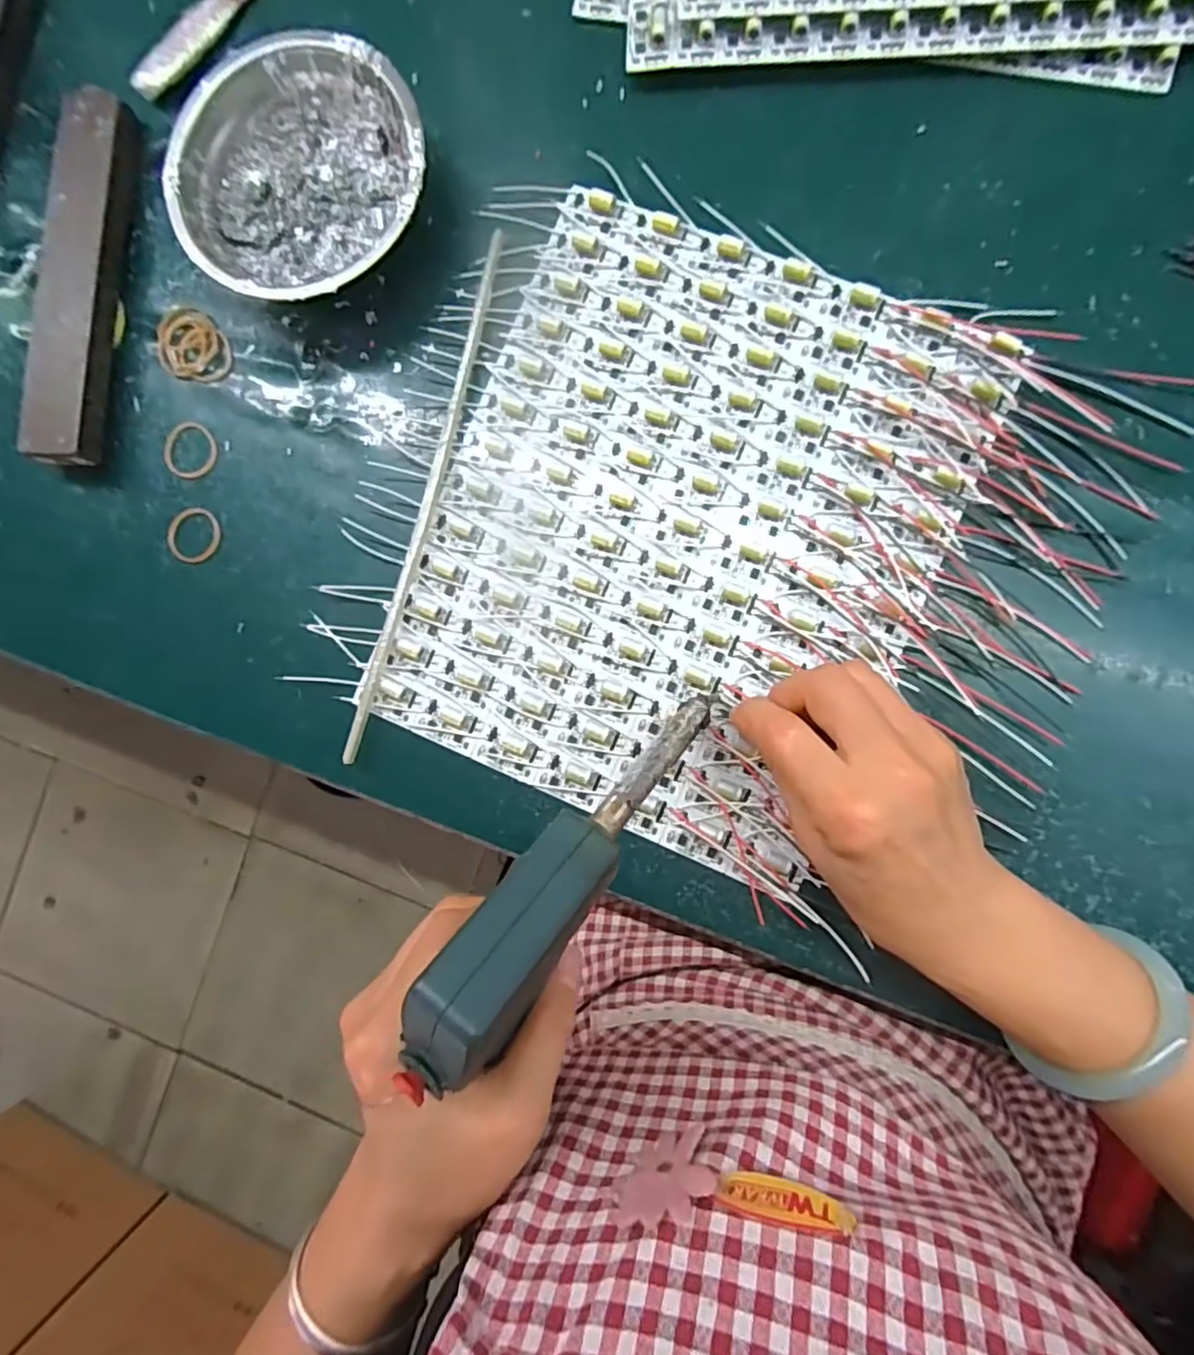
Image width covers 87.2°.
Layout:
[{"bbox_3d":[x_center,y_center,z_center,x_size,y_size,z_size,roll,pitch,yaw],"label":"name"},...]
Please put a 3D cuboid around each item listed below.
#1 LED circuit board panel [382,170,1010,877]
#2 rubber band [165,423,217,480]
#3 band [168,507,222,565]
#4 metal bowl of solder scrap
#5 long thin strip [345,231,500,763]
[{"bbox_3d":[0.041,-0.071,0.312,0.243,0.011,0.281,23,92,6],"label":"LED circuit board panel"},{"bbox_3d":[-0.224,-0.124,0.344,0.032,0.004,0.030,0,89,7],"label":"rubber band"},{"bbox_3d":[-0.220,-0.078,0.342,0.030,0.004,0.031,0,89,7],"label":"band"},{"bbox_3d":[-0.145,-0.250,0.320,0.124,0.039,0.121,0,89,7],"label":"metal bowl of solder scrap"},{"bbox_3d":[-0.088,-0.091,0.322,0.010,0.010,0.275,16,91,7],"label":"long thin strip"}]

